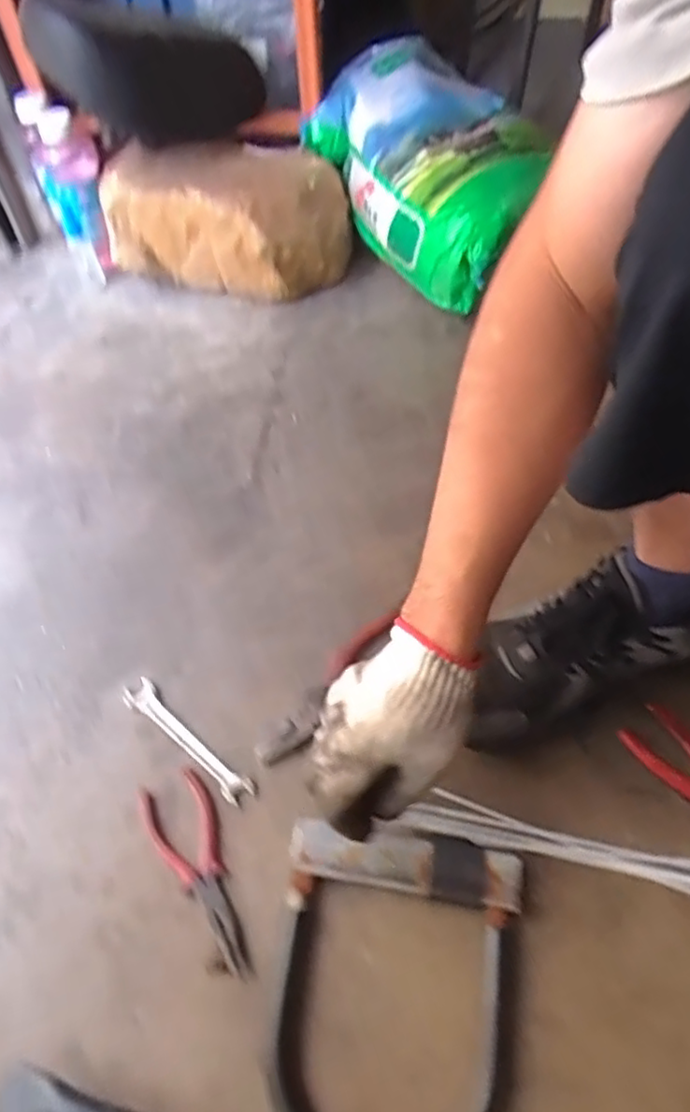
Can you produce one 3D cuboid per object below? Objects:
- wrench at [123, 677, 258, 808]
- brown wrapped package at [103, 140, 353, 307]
[{"bbox_3d":[-0.133,0.152,0.553,0.147,0.008,0.025,35,65,24],"label":"wrench"},{"bbox_3d":[-0.158,-0.445,0.898,0.311,0.139,0.190,6,57,8],"label":"brown wrapped package"}]

